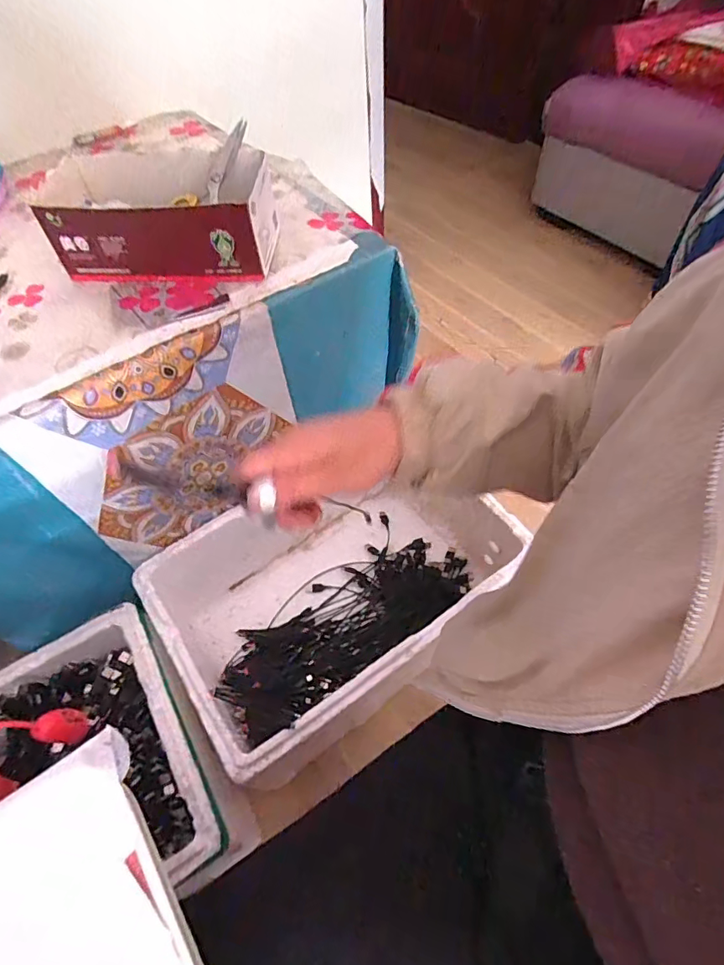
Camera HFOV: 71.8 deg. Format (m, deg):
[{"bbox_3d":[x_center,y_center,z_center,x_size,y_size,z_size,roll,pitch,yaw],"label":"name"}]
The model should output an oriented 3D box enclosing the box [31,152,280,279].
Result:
[{"bbox_3d":[-0.238,-0.321,0.620,0.263,0.097,0.121,3,56,5],"label":"box"}]

